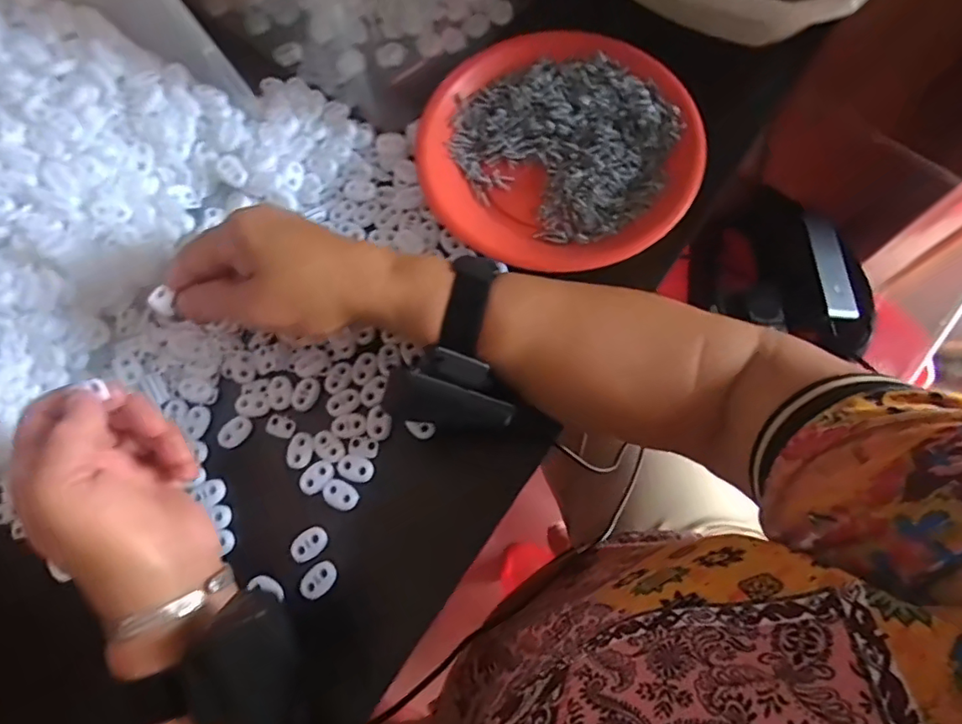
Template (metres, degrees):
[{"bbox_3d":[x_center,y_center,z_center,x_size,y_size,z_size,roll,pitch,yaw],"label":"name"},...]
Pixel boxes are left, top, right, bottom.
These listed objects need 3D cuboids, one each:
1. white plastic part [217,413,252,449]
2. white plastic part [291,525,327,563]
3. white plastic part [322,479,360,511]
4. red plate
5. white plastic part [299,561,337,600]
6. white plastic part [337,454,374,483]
[{"bbox_3d":[-0.159,0.045,0.364,0.014,0.006,0.023,38,75,14],"label":"white plastic part"},{"bbox_3d":[-0.104,0.110,0.340,0.015,0.004,0.022,41,75,15],"label":"white plastic part"},{"bbox_3d":[-0.087,0.082,0.348,0.023,0.004,0.016,23,72,9],"label":"white plastic part"},{"bbox_3d":[0.054,-0.153,0.402,0.187,0.026,0.184,0,69,1],"label":"red plate"},{"bbox_3d":[-0.096,0.129,0.334,0.022,0.004,0.016,-41,74,-13],"label":"white plastic part"},{"bbox_3d":[-0.079,0.066,0.353,0.023,0.004,0.015,16,71,7],"label":"white plastic part"}]

